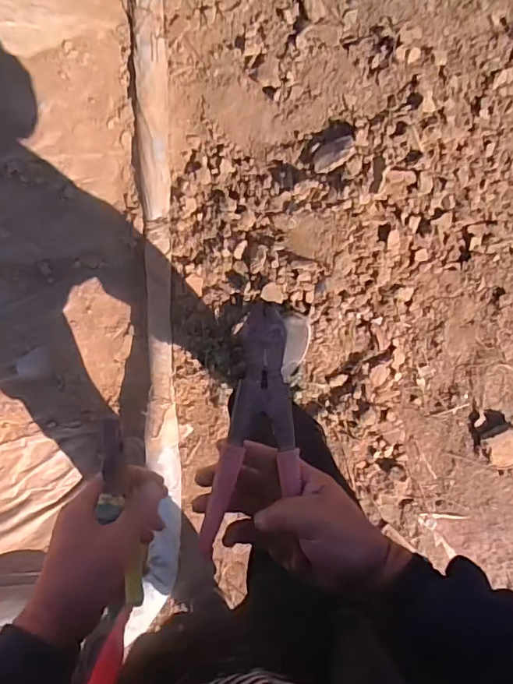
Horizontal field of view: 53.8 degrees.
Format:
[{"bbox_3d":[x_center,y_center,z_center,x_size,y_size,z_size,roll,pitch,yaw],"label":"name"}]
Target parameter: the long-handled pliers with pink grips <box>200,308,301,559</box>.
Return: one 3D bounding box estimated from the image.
[{"bbox_3d":[-0.005,0.069,0.413,0.075,0.015,0.194,-1,88,-3],"label":"long-handled pliers with pink grips"}]

